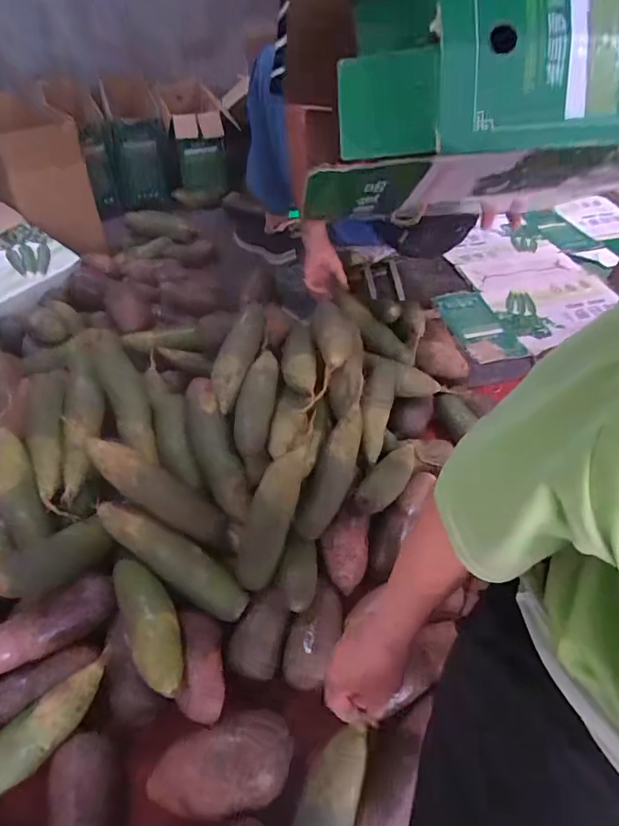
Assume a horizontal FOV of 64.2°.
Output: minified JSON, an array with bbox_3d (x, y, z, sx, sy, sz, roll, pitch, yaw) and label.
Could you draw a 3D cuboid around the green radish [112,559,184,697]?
[{"bbox_3d":[-0.191,0.249,0.591,0.060,0.049,0.181,-23,52,-21],"label":"green radish"}]

